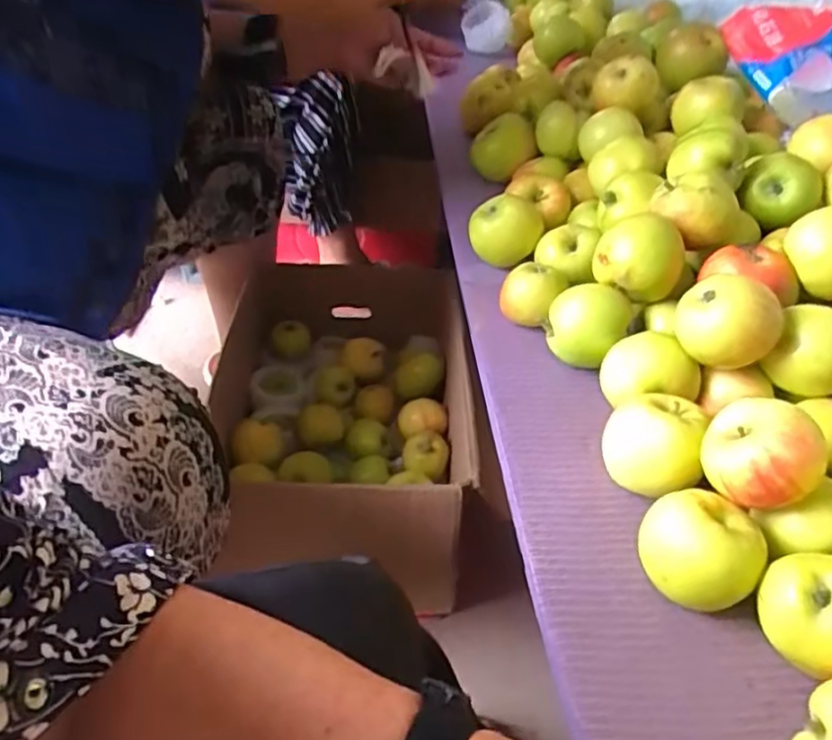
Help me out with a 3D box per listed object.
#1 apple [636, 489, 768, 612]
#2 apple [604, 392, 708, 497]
[{"bbox_3d":[0.162,0.105,0.396,0.061,0.058,0.061,4,45,-4],"label":"apple"},{"bbox_3d":[0.155,0.049,0.453,0.064,0.060,0.062,21,46,13],"label":"apple"}]

